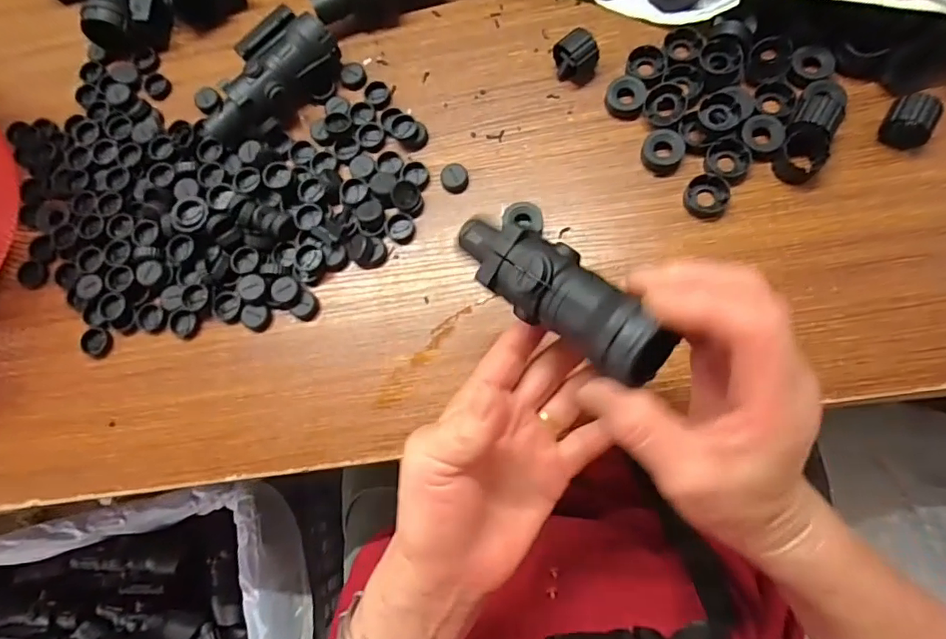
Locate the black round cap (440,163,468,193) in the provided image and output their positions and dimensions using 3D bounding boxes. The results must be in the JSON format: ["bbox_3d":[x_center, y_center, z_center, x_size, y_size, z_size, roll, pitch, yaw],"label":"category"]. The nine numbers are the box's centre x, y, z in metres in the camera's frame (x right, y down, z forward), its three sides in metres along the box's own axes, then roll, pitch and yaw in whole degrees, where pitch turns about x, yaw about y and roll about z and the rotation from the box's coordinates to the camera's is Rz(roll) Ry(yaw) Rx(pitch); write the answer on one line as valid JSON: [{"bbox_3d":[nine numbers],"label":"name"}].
[{"bbox_3d":[-0.014,-0.111,0.401,0.021,0.007,0.024,-2,78,6],"label":"black round cap"}]

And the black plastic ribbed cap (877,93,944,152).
[{"bbox_3d":[0.304,-0.138,0.361,0.030,0.033,0.021,38,85,13],"label":"black plastic ribbed cap"}]

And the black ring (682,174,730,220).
[{"bbox_3d":[0.169,-0.089,0.374,0.030,0.009,0.031,-1,78,6],"label":"black ring"}]

